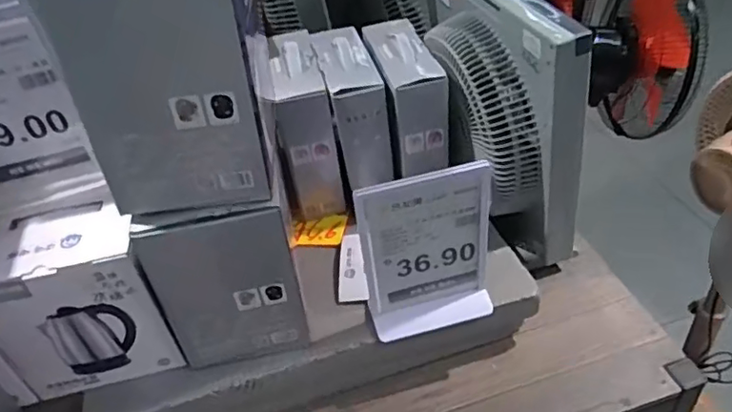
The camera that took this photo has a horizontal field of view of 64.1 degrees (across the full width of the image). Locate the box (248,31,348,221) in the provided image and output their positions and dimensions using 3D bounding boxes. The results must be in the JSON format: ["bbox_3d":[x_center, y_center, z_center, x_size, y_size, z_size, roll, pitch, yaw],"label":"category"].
[{"bbox_3d":[-0.097,-0.126,0.906,0.079,0.229,0.175,-14,41,-7],"label":"box"}]

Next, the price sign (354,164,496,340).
[{"bbox_3d":[0.076,0.062,0.696,0.153,0.223,0.037,-13,41,-7],"label":"price sign"}]

